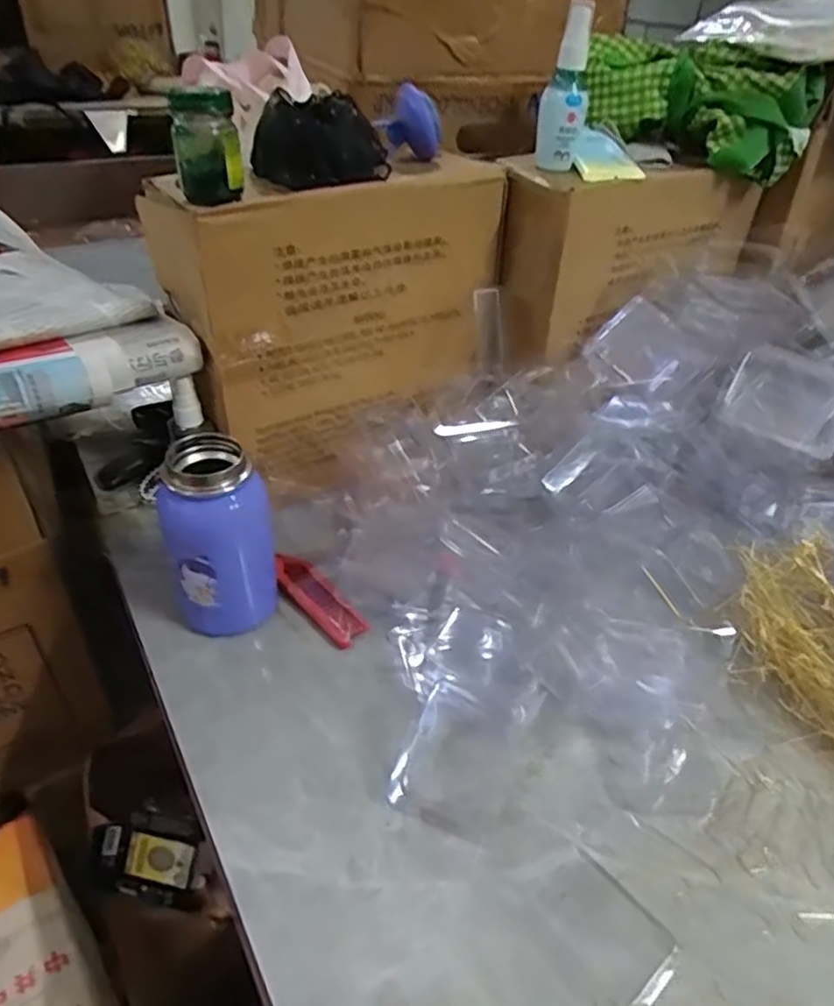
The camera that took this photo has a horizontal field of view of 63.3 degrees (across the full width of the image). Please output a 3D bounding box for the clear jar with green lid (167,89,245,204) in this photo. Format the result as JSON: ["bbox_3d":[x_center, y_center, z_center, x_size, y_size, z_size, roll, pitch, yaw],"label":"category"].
[{"bbox_3d":[-0.141,-0.239,0.455,0.043,0.064,0.037,-8,40,-15],"label":"clear jar with green lid"}]

